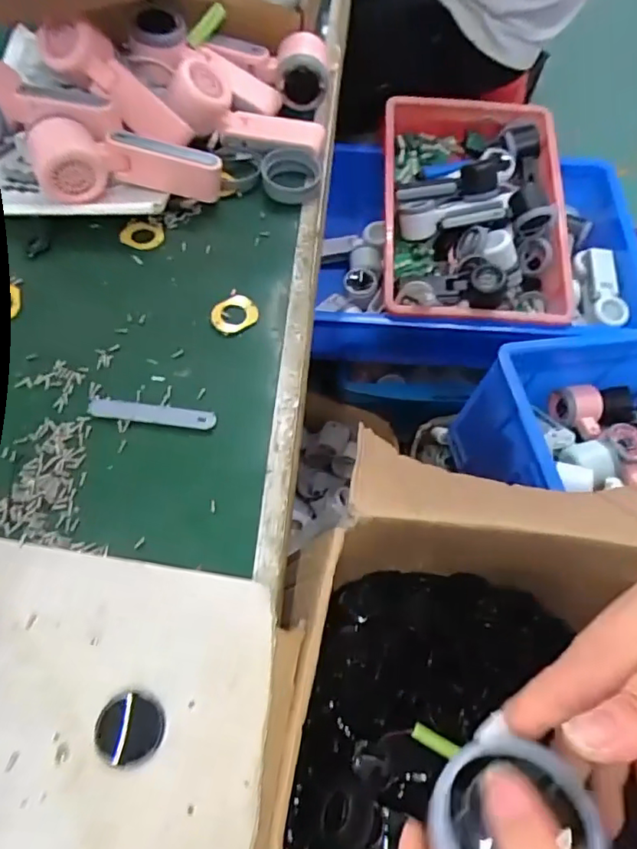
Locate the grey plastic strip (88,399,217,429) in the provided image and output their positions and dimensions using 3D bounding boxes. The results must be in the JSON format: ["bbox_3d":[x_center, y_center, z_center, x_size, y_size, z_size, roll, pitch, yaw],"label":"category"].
[{"bbox_3d":[-0.128,-0.008,0.433,0.097,0.005,0.016,6,62,0],"label":"grey plastic strip"}]

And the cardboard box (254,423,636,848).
[{"bbox_3d":[0.129,0.292,0.431,0.328,0.237,0.397,3,62,-1],"label":"cardboard box"}]

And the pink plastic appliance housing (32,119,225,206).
[{"bbox_3d":[-0.173,-0.236,0.515,0.163,0.055,0.047,-2,61,-20],"label":"pink plastic appliance housing"}]

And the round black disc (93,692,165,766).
[{"bbox_3d":[-0.110,0.176,0.326,0.037,0.008,0.035,1,62,-2],"label":"round black disc"}]

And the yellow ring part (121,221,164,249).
[{"bbox_3d":[-0.164,-0.175,0.524,0.039,0.010,0.029,-17,64,-12],"label":"yellow ring part"}]

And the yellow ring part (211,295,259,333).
[{"bbox_3d":[-0.072,-0.095,0.484,0.040,0.005,0.032,-35,69,-19],"label":"yellow ring part"}]

